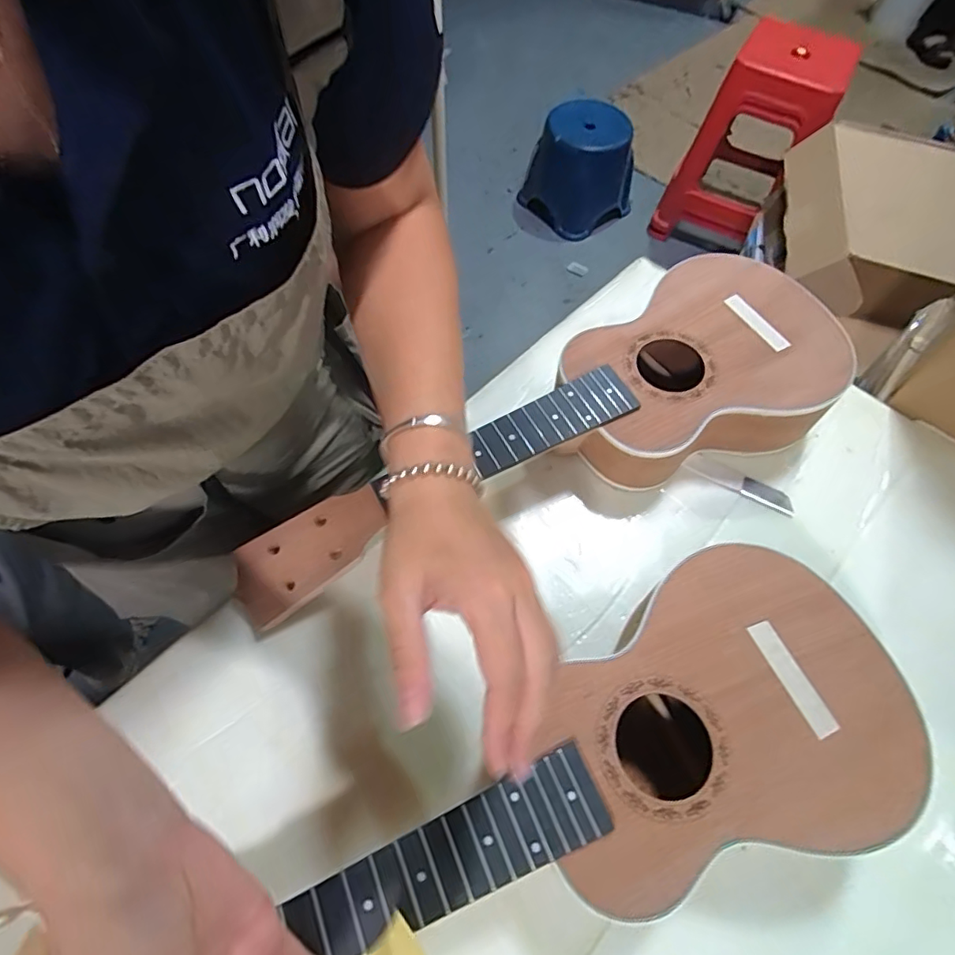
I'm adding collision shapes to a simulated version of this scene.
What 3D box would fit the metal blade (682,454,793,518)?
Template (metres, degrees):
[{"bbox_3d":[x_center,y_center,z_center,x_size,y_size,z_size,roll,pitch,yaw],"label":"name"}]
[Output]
[{"bbox_3d":[0.224,0.005,0.474,0.092,0.004,0.019,28,65,15],"label":"metal blade"}]

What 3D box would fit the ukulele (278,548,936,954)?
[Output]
[{"bbox_3d":[0.009,0.214,0.309,0.504,0.077,0.153,-25,65,-14],"label":"ukulele"}]

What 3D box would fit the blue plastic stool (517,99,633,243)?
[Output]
[{"bbox_3d":[0.317,-0.942,1.693,0.266,0.296,0.255,-31,67,-17],"label":"blue plastic stool"}]

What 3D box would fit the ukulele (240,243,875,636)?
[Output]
[{"bbox_3d":[0.053,-0.035,0.447,0.510,0.077,0.161,-22,65,-13],"label":"ukulele"}]

